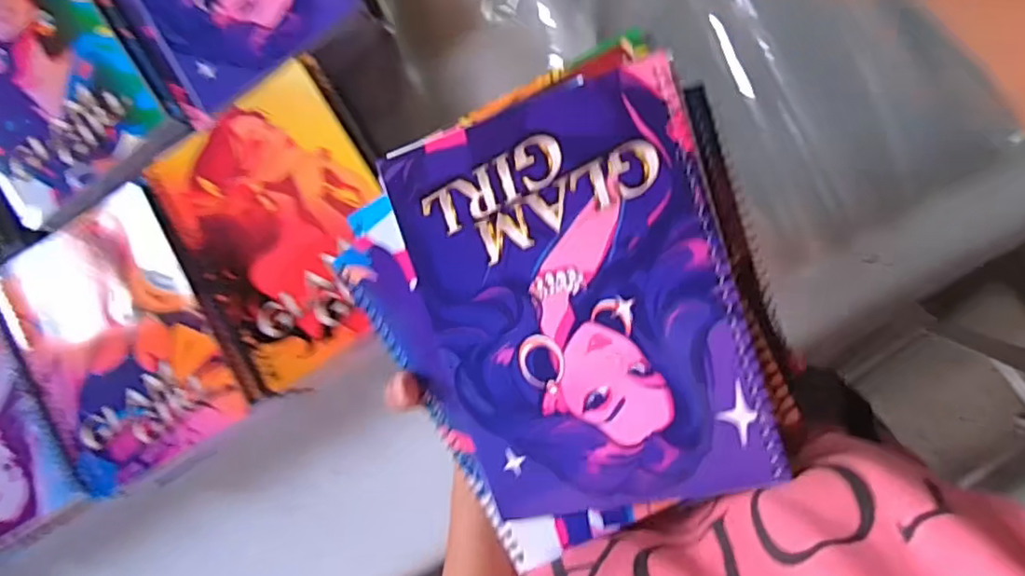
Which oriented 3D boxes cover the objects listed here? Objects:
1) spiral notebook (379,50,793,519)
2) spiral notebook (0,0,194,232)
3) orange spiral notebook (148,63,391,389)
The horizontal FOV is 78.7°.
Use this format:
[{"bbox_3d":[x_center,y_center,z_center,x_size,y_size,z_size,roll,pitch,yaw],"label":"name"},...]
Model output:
[{"bbox_3d":[0.030,0.011,0.301,0.147,0.008,0.198,-16,94,20],"label":"spiral notebook"},{"bbox_3d":[-0.382,-0.166,0.512,0.158,0.012,0.204,-36,86,4],"label":"spiral notebook"},{"bbox_3d":[-0.169,-0.048,0.467,0.160,0.010,0.201,-31,86,7],"label":"orange spiral notebook"}]

